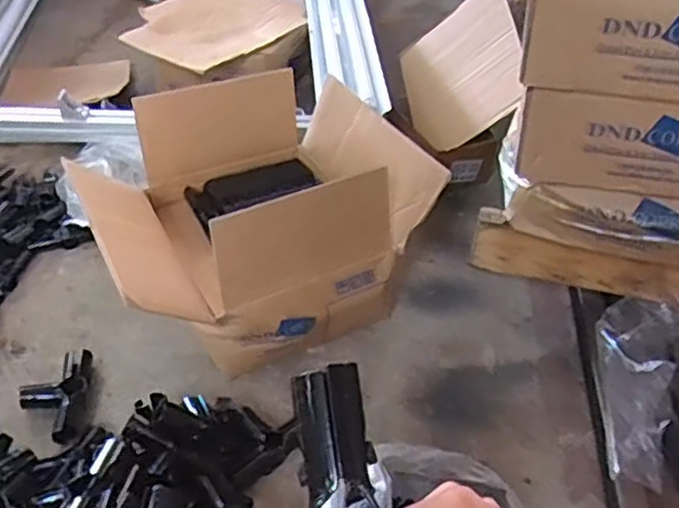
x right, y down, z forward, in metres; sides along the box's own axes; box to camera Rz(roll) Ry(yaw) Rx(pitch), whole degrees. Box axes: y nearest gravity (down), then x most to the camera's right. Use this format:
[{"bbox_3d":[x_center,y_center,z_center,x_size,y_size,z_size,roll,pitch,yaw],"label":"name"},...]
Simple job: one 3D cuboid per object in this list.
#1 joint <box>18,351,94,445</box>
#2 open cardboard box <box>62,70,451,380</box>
[{"bbox_3d":[-0.370,0.182,0.921,0.089,0.035,0.145,4,39,-1],"label":"joint"},{"bbox_3d":[-0.132,-0.054,1.070,0.458,0.251,0.378,-15,43,-22],"label":"open cardboard box"}]

